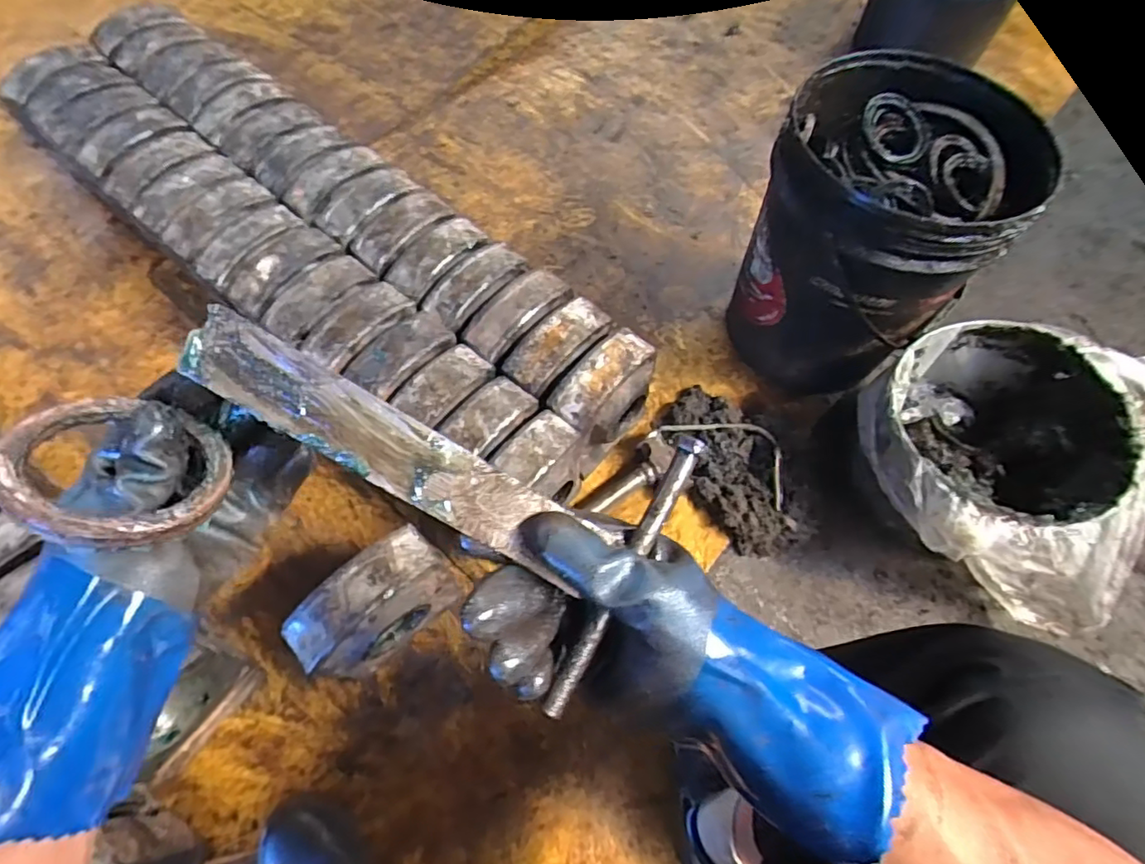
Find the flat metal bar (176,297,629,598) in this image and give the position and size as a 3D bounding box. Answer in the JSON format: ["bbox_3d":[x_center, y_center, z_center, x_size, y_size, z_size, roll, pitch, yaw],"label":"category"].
[{"bbox_3d":[-0.095,0.004,0.294,0.187,0.012,0.034,32,64,-8],"label":"flat metal bar"}]

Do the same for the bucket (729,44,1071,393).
[{"bbox_3d":[0.403,-0.249,0.884,0.308,0.388,0.257,31,67,13],"label":"bucket"}]

